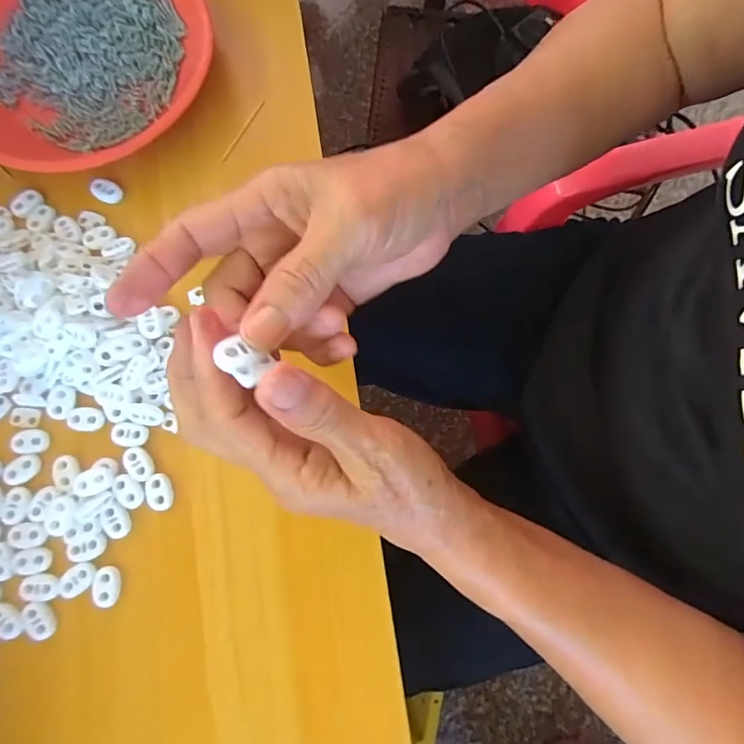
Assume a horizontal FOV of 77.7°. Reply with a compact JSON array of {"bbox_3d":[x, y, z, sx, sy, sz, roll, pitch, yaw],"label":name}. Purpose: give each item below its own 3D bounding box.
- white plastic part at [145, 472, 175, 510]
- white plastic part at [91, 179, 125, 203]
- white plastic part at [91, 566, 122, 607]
[{"bbox_3d":[-0.133,0.075,0.288,0.016,0.004,0.023,-14,79,-3],"label":"white plastic part"},{"bbox_3d":[-0.189,-0.129,0.327,0.021,0.004,0.015,22,79,4],"label":"white plastic part"},{"bbox_3d":[-0.159,0.128,0.276,0.015,0.004,0.022,0,78,0],"label":"white plastic part"}]

